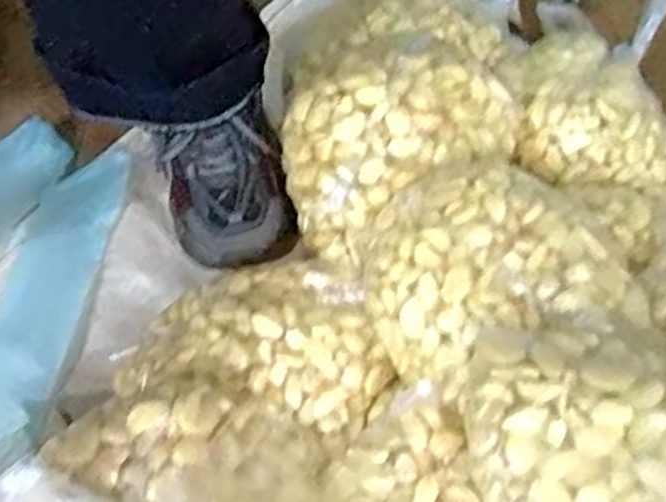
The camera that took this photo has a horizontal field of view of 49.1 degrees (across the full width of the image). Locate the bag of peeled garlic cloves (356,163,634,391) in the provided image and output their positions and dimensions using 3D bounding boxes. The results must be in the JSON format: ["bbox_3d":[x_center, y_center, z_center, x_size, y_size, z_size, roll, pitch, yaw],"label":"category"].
[{"bbox_3d":[0.102,0.008,0.493,0.155,0.074,0.152,-19,67,-8],"label":"bag of peeled garlic cloves"}]

